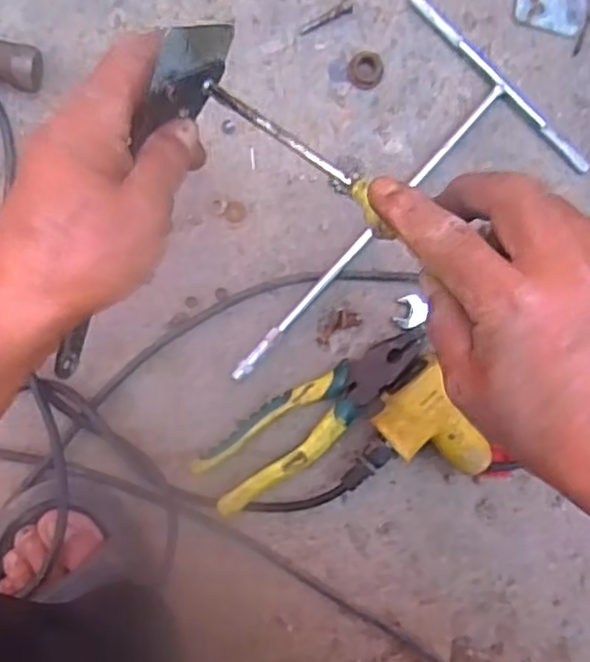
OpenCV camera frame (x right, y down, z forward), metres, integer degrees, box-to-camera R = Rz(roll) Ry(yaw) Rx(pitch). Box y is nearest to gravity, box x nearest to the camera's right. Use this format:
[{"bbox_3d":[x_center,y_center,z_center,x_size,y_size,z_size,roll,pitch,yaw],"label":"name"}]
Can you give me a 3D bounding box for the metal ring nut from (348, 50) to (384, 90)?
[{"bbox_3d":[0.052,-0.187,0.484,0.025,0.012,0.026,-1,95,-6],"label":"metal ring nut"}]

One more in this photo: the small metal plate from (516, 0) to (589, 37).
[{"bbox_3d":[0.189,-0.238,0.498,0.053,0.004,0.031,13,93,-7],"label":"small metal plate"}]

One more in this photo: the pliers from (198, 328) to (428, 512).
[{"bbox_3d":[0.015,0.060,0.498,0.187,0.023,0.049,-35,98,-2],"label":"pliers"}]

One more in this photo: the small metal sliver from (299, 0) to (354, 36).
[{"bbox_3d":[0.022,-0.223,0.481,0.042,0.004,0.010,-27,97,-3],"label":"small metal sliver"}]

